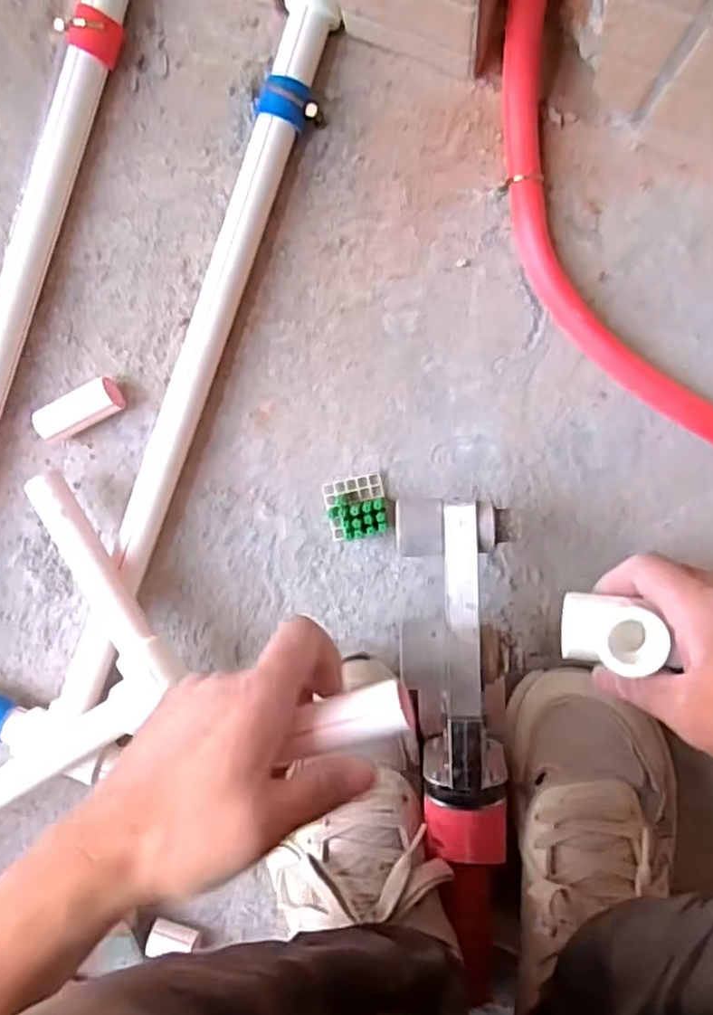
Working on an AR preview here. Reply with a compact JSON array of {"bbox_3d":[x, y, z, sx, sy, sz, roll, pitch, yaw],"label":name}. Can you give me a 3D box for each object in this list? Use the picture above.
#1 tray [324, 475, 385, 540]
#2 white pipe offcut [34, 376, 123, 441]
[{"bbox_3d":[-0.001,0.000,0.478,0.040,0.027,0.039,-9,96,7],"label":"tray"},{"bbox_3d":[-0.192,-0.067,0.494,0.059,0.024,0.025,-26,93,9],"label":"white pipe offcut"}]

